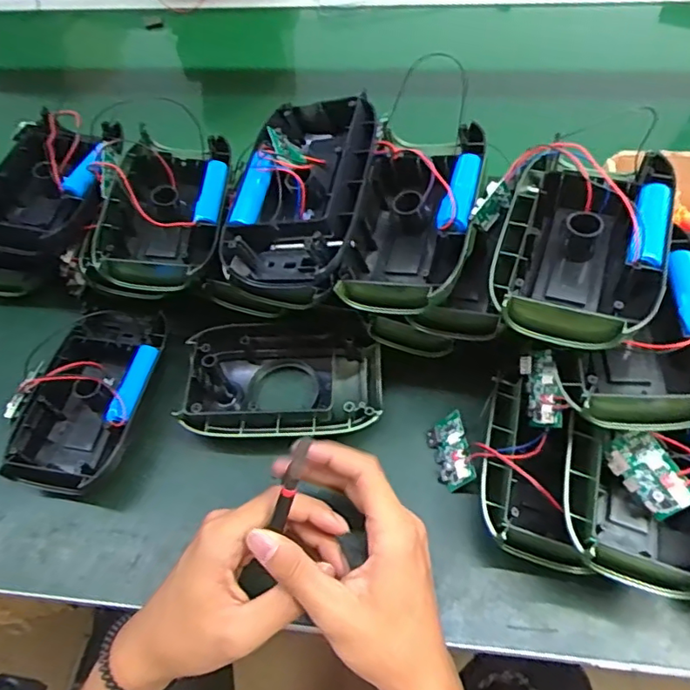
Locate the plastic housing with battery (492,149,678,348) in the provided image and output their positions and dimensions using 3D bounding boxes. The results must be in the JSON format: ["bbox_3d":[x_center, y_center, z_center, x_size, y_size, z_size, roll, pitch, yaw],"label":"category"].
[{"bbox_3d":[0.153,-0.075,0.358,0.097,0.063,0.159,17,59,15],"label":"plastic housing with battery"}]

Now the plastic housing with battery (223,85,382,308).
[{"bbox_3d":[-0.031,-0.111,0.422,0.098,0.076,0.162,6,57,9],"label":"plastic housing with battery"}]

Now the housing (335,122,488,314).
[{"bbox_3d":[0.050,-0.093,0.407,0.088,0.062,0.154,7,57,9],"label":"housing"}]

